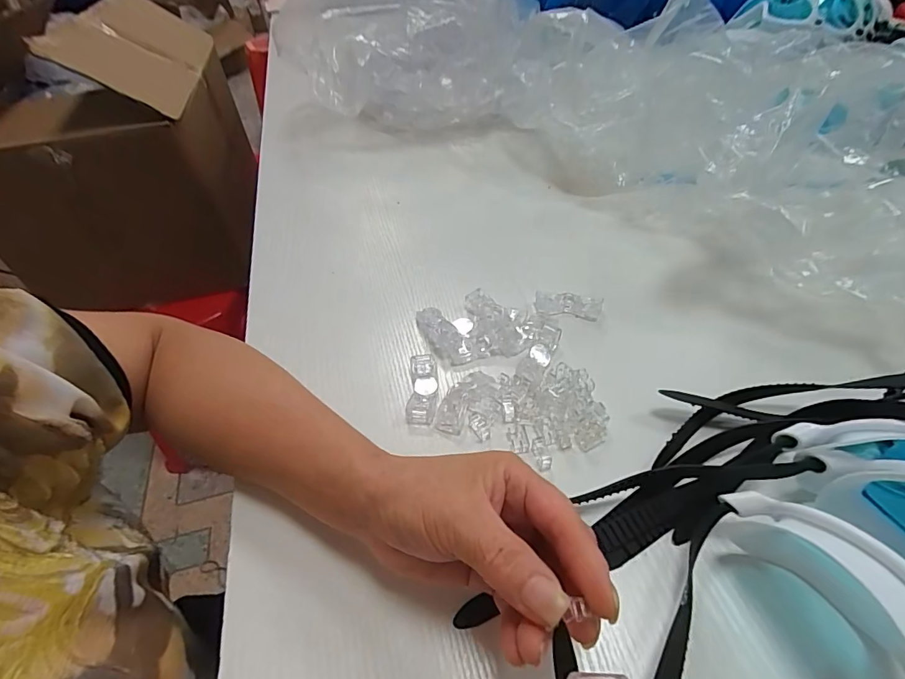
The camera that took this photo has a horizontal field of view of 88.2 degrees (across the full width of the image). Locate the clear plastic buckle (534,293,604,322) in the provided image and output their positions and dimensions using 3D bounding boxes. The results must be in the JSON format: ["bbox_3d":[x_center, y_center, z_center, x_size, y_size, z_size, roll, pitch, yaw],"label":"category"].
[{"bbox_3d":[0.093,-0.027,0.378,0.052,0.011,0.019,10,47,15],"label":"clear plastic buckle"}]

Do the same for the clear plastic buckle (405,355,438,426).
[{"bbox_3d":[-0.020,0.033,0.321,0.018,0.014,0.051,-1,45,5],"label":"clear plastic buckle"}]

